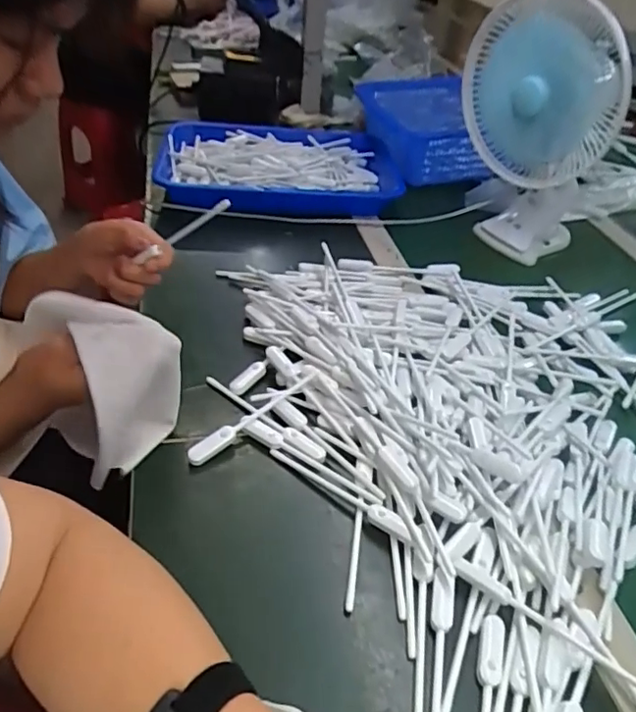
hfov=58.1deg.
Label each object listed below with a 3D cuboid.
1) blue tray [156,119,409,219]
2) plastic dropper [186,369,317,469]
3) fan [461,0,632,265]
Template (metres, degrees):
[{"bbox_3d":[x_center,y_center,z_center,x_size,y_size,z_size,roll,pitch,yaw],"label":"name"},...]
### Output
[{"bbox_3d":[-0.062,-0.310,0.940,0.391,0.048,0.304,-1,40,-7],"label":"blue tray"},{"bbox_3d":[-0.055,0.048,0.503,0.018,0.014,0.139,33,47,29],"label":"plastic dropper"},{"bbox_3d":[0.276,-0.298,0.748,0.189,0.284,0.168,15,41,11],"label":"fan"}]

